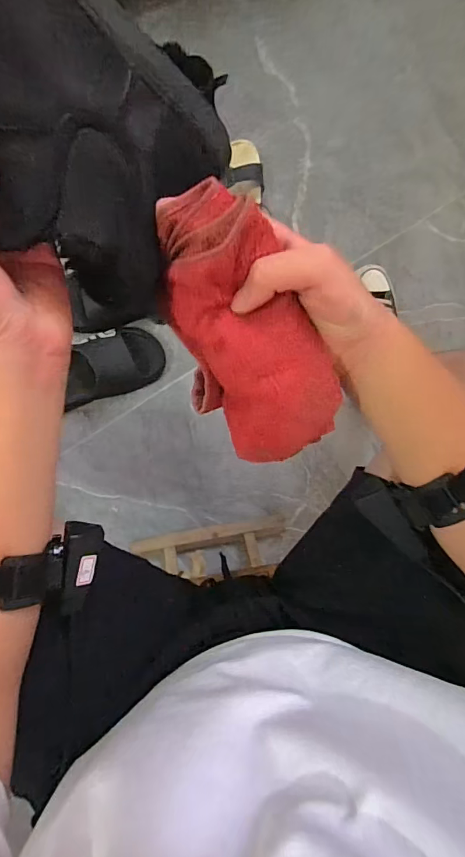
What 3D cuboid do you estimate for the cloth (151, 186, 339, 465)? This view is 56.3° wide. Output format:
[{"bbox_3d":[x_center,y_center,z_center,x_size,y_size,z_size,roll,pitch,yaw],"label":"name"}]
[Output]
[{"bbox_3d":[0.009,-0.064,0.306,0.091,0.050,0.189,-26,115,-2],"label":"cloth"}]

